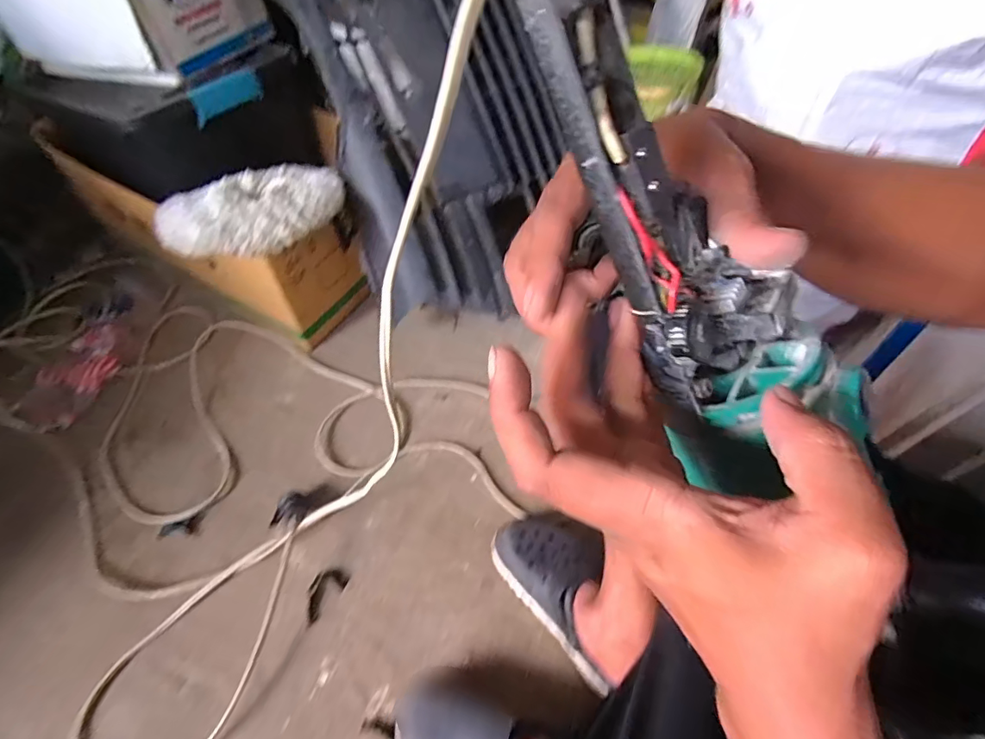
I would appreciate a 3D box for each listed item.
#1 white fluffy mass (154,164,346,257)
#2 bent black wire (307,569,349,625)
[{"bbox_3d":[-0.317,-0.218,0.673,0.236,0.033,0.165,-28,60,-20],"label":"white fluffy mass"},{"bbox_3d":[-0.222,0.289,0.657,0.037,0.004,0.066,35,61,17],"label":"bent black wire"}]

